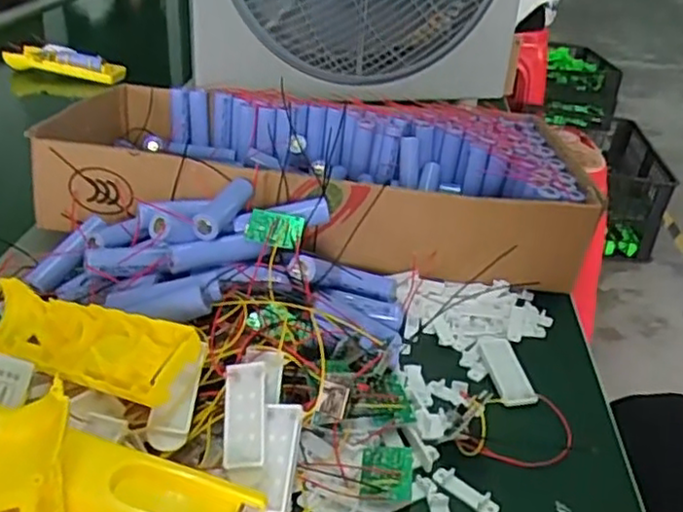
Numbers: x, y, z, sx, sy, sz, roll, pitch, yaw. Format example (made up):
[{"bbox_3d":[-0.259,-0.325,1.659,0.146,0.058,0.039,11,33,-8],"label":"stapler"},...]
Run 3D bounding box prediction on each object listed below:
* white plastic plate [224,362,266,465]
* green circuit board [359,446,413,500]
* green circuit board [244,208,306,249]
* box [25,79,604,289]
[{"bbox_3d":[-0.047,0.075,0.327,0.019,0.005,0.051,0,57,-6],"label":"white plastic plate"},{"bbox_3d":[0.023,0.108,0.342,0.025,0.004,0.031,1,33,6],"label":"green circuit board"},{"bbox_3d":[-0.043,-0.018,0.446,0.037,0.009,0.025,10,71,7],"label":"green circuit board"},{"bbox_3d":[-0.032,-0.078,0.584,0.439,0.076,0.208,5,30,2],"label":"box"}]

